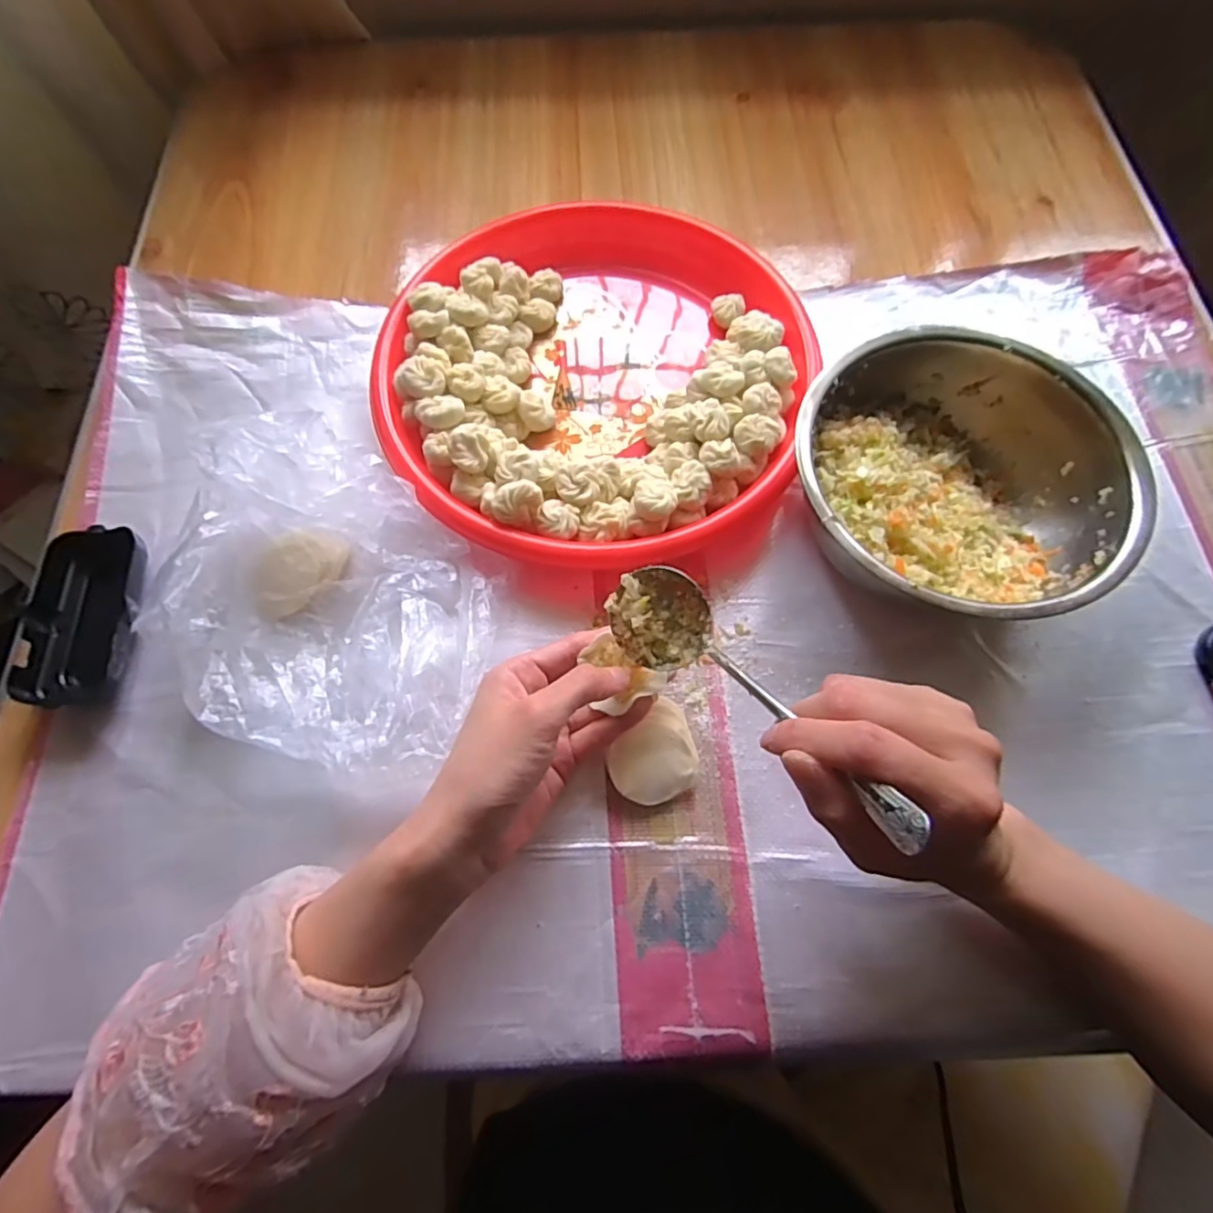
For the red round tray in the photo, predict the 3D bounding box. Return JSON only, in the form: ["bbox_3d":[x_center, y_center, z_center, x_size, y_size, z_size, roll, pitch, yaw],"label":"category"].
[{"bbox_3d":[-0.011,-0.157,0.415,0.283,0.050,0.269,0,68,0],"label":"red round tray"}]

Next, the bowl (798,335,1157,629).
[{"bbox_3d":[0.201,-0.068,0.364,0.175,0.074,0.176,0,68,0],"label":"bowl"}]

